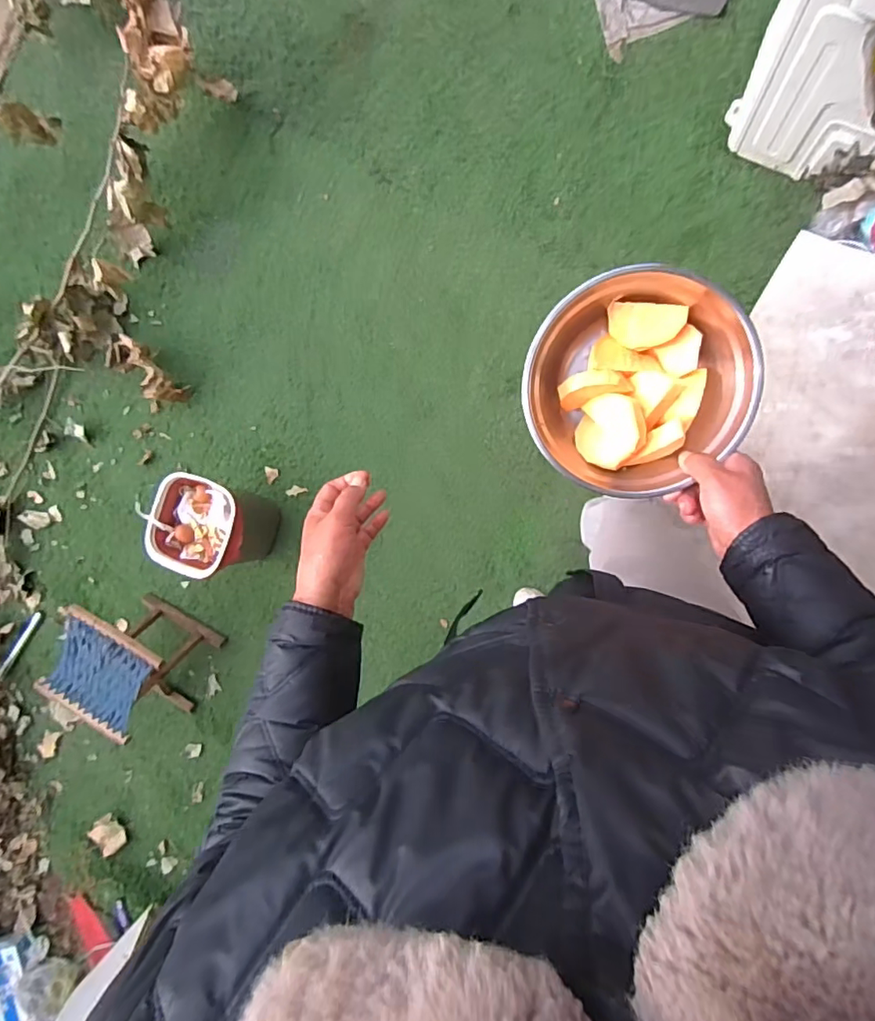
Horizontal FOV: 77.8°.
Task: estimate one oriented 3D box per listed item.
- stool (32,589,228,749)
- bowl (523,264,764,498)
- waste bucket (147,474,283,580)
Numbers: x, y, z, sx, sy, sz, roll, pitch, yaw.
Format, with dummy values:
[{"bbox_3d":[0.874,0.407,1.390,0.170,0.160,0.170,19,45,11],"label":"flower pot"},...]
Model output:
[{"bbox_3d":[-0.863,0.433,1.551,0.301,0.291,0.275,26,95,12],"label":"stool"},{"bbox_3d":[0.195,-0.123,0.542,0.205,0.065,0.205,0,92,9],"label":"bowl"},{"bbox_3d":[-0.607,0.039,1.507,0.249,0.293,0.227,20,94,13],"label":"waste bucket"}]

